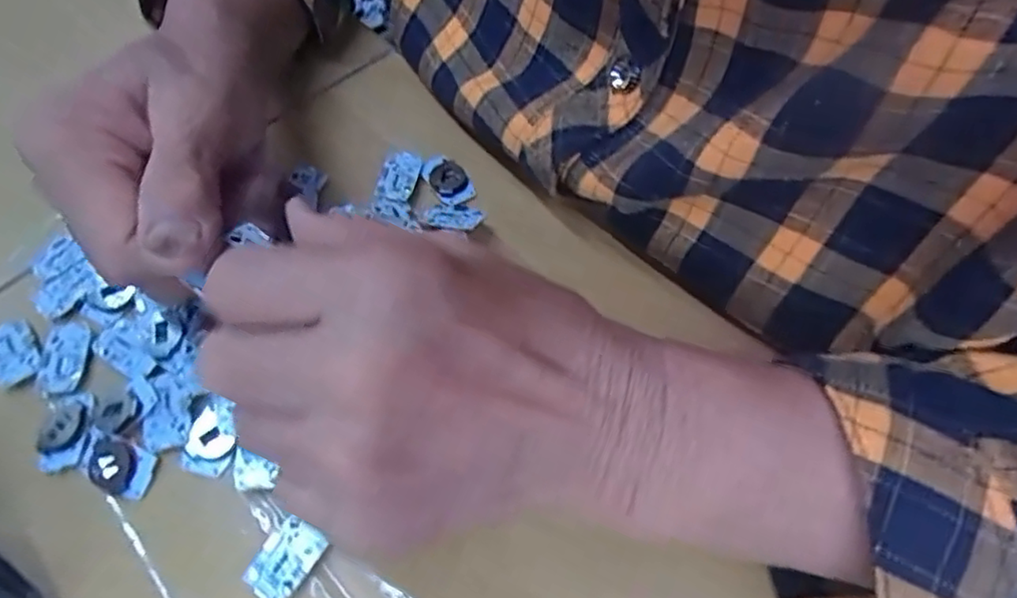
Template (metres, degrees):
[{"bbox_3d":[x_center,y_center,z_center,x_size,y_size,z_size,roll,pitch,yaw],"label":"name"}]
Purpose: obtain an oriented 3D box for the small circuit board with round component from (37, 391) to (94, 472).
[{"bbox_3d":[-0.171,0.051,0.243,0.021,0.005,0.030,-3,59,0],"label":"small circuit board with round component"}]

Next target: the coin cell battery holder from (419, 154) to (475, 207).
[{"bbox_3d":[-0.030,-0.058,0.304,0.018,0.005,0.030,-31,63,-16],"label":"coin cell battery holder"}]

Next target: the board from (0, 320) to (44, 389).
[{"bbox_3d":[-0.203,0.021,0.259,0.018,0.004,0.031,-32,66,-18],"label":"board"}]

